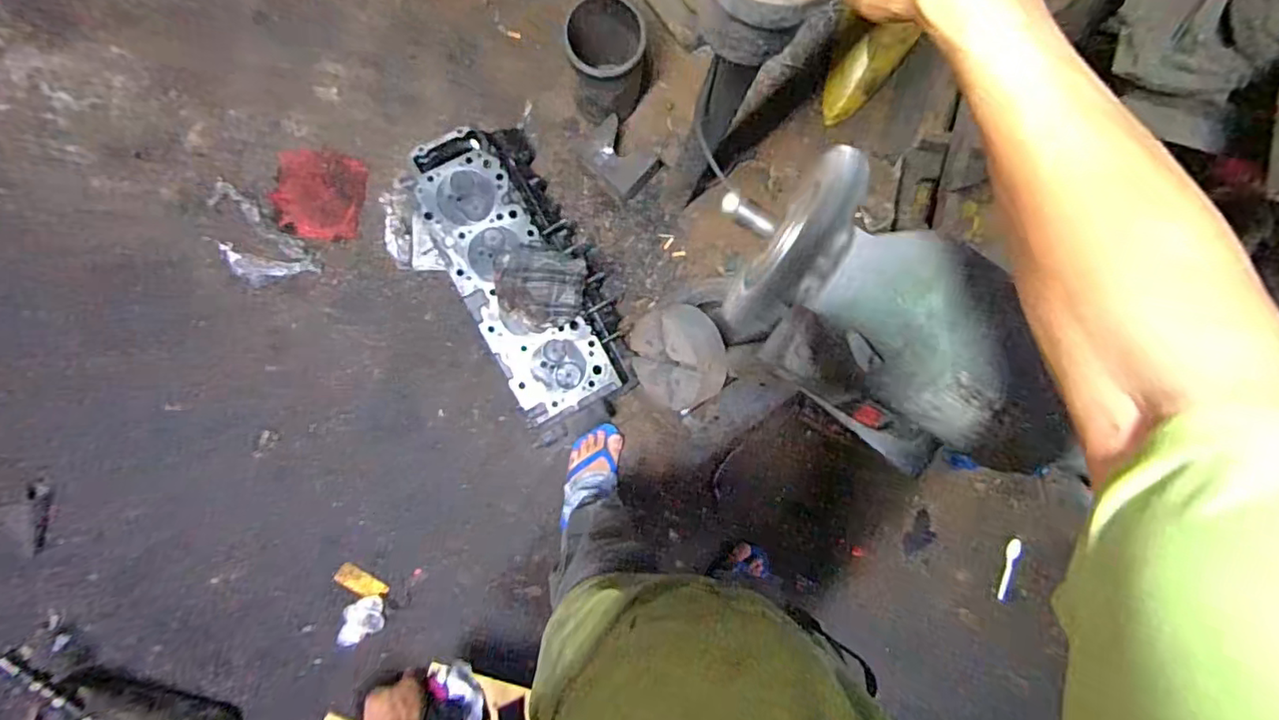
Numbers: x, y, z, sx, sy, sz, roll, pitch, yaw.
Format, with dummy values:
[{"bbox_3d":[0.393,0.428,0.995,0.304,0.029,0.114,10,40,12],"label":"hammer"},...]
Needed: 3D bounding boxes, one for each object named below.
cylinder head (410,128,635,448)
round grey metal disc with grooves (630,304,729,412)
[{"bbox_3d":[-0.233,-0.163,1.270,0.273,0.163,0.645,-27,92,-7],"label":"cylinder head"},{"bbox_3d":[0.074,-0.003,1.160,0.195,0.050,0.195,12,112,31],"label":"round grey metal disc with grooves"}]

